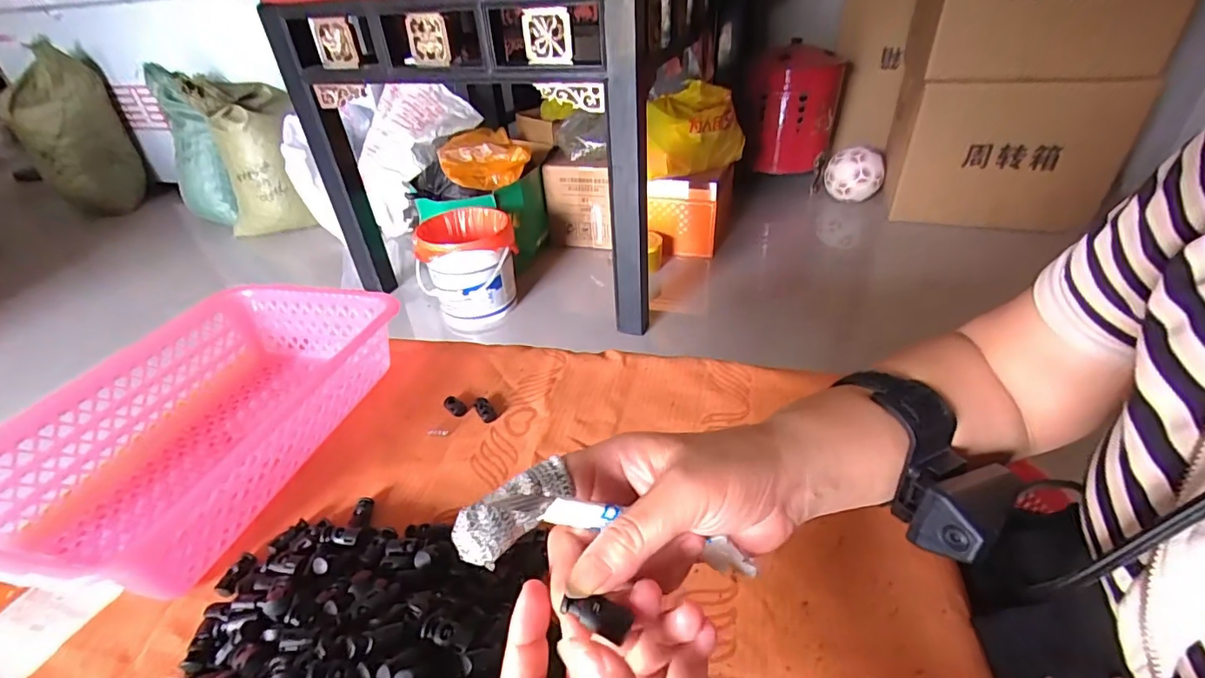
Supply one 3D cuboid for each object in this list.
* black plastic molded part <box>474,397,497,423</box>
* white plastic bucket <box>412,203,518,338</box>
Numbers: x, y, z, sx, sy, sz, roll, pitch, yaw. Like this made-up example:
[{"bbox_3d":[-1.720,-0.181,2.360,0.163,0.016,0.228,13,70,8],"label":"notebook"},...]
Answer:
[{"bbox_3d":[-0.107,0.065,0.470,0.014,0.009,0.029,-23,39,-24],"label":"black plastic molded part"},{"bbox_3d":[-0.392,-0.193,1.539,0.286,0.306,0.219,-11,36,-10],"label":"white plastic bucket"}]

